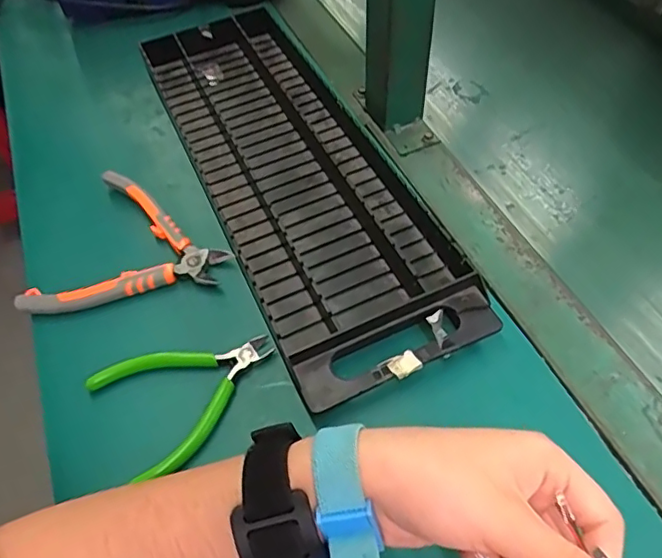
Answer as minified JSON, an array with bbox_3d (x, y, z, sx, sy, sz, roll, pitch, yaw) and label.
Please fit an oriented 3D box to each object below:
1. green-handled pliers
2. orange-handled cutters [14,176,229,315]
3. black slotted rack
[{"bbox_3d":[-0.089,0.071,0.365,0.112,0.018,0.084,-25,57,-18],"label":"green-handled pliers"},{"bbox_3d":[-0.147,-0.015,0.428,0.128,0.027,0.123,16,54,12],"label":"orange-handled cutters"},{"bbox_3d":[-0.037,-0.094,0.460,0.135,0.032,0.414,-21,55,-15],"label":"black slotted rack"}]

